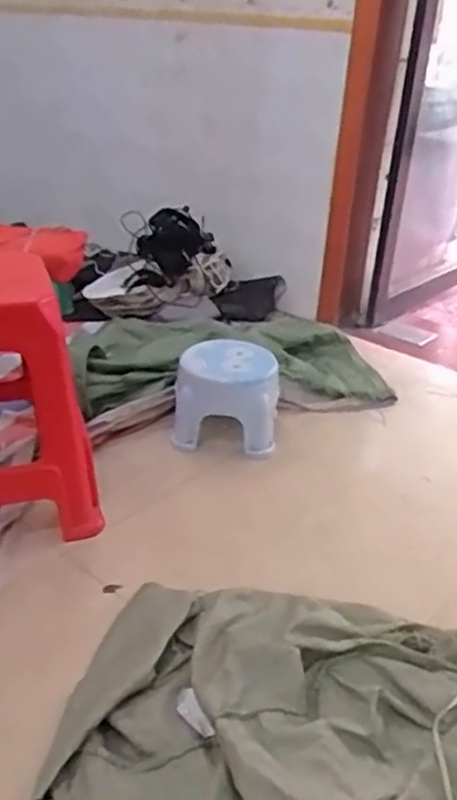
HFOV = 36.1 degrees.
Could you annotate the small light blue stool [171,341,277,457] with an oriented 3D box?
[{"bbox_3d":[-0.005,-0.015,1.638,0.235,0.213,0.200,3,29,-1],"label":"small light blue stool"}]

